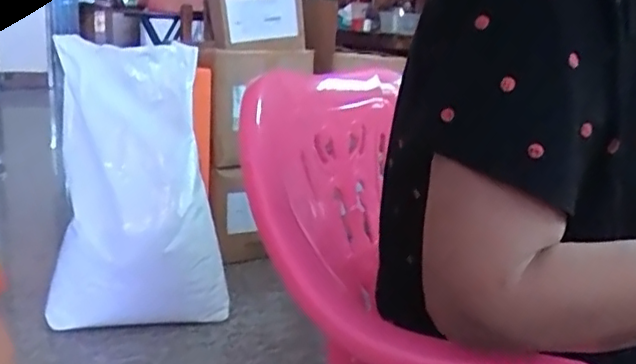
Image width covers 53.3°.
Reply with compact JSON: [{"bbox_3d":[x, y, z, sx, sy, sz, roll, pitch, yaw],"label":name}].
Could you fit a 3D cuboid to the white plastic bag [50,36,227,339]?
[{"bbox_3d":[-0.468,-0.008,1.617,0.378,0.737,0.209,-6,-9,-3],"label":"white plastic bag"}]

